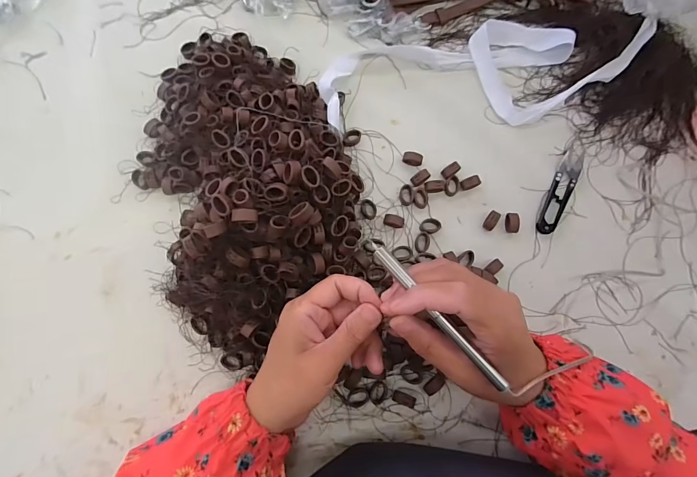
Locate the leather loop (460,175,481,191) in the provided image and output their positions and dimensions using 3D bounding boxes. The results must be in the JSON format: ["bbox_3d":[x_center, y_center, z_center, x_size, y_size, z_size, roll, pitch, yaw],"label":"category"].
[{"bbox_3d":[0.132,-0.060,0.388,0.024,0.011,0.011,-23,79,-4],"label":"leather loop"}]

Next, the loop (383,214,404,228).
[{"bbox_3d":[0.047,-0.018,0.375,0.021,0.011,0.011,18,79,4],"label":"loop"}]

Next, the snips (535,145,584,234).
[{"bbox_3d":[0.231,-0.055,0.389,0.022,0.006,0.111,25,80,5],"label":"snips"}]

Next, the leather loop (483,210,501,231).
[{"bbox_3d":[0.151,-0.019,0.379,0.011,0.013,0.020,37,81,7],"label":"leather loop"}]

